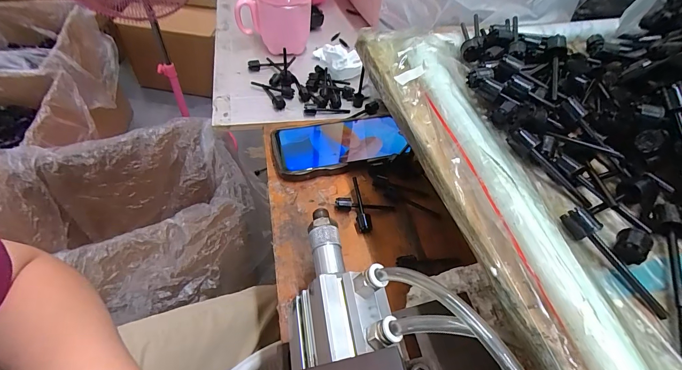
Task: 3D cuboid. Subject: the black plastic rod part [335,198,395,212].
[{"bbox_3d":[0.026,0.022,0.358,0.062,0.013,0.010,4,50,-3],"label":"black plastic rod part"}]

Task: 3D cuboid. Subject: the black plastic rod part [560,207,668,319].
[{"bbox_3d":[0.146,0.040,0.182,0.014,0.014,0.064,-32,77,-28],"label":"black plastic rod part"}]

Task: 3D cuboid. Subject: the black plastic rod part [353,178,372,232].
[{"bbox_3d":[0.022,0.019,0.359,0.013,0.015,0.065,0,51,-7],"label":"black plastic rod part"}]

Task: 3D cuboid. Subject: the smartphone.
[{"bbox_3d":[-0.002,-0.051,0.412,0.157,0.017,0.083,-11,53,-15],"label":"smartphone"}]

